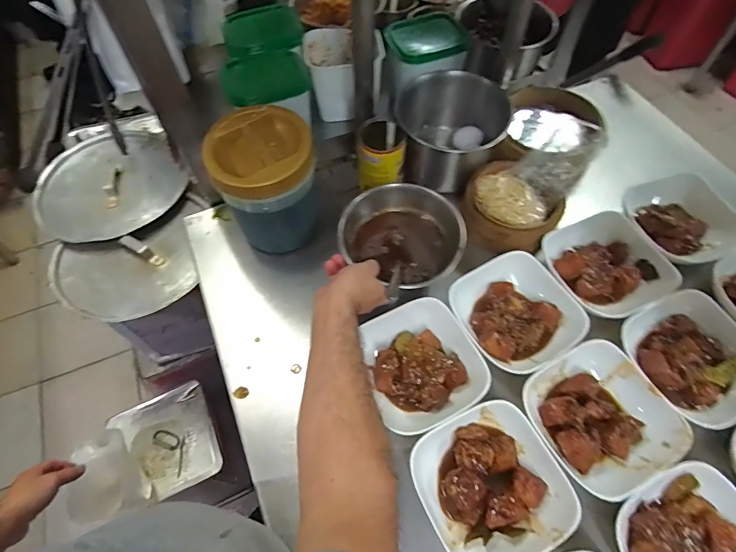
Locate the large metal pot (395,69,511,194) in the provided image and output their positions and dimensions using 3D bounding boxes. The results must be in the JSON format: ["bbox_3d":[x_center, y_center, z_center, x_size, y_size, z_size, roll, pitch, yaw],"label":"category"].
[{"bbox_3d":[0.135,-0.234,0.689,0.169,0.107,0.176,0,60,0],"label":"large metal pot"}]

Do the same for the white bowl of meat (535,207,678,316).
[{"bbox_3d":[0.334,-0.014,0.586,0.146,0.045,0.147,-23,62,-12],"label":"white bowl of meat"}]

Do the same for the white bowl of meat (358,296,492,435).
[{"bbox_3d":[0.066,0.110,0.523,0.140,0.041,0.148,-24,63,-13],"label":"white bowl of meat"}]

